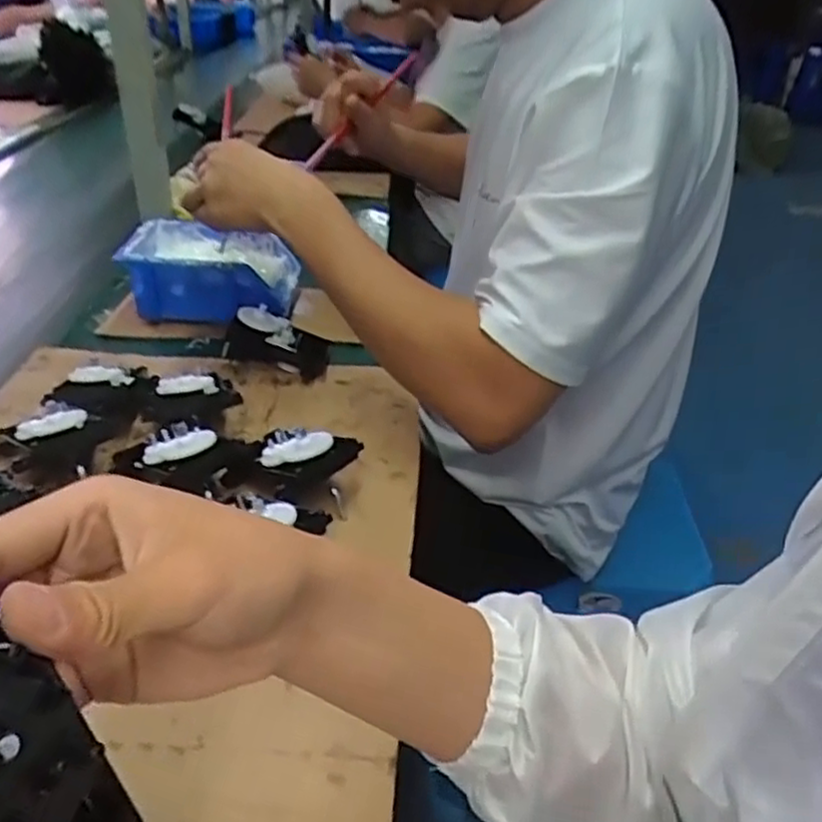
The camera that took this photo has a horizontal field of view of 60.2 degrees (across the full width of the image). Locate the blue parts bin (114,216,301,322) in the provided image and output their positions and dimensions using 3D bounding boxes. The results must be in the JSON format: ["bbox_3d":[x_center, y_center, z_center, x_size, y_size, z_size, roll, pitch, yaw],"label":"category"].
[{"bbox_3d":[-0.222,-0.152,0.800,0.177,0.074,0.126,3,32,0],"label":"blue parts bin"}]

